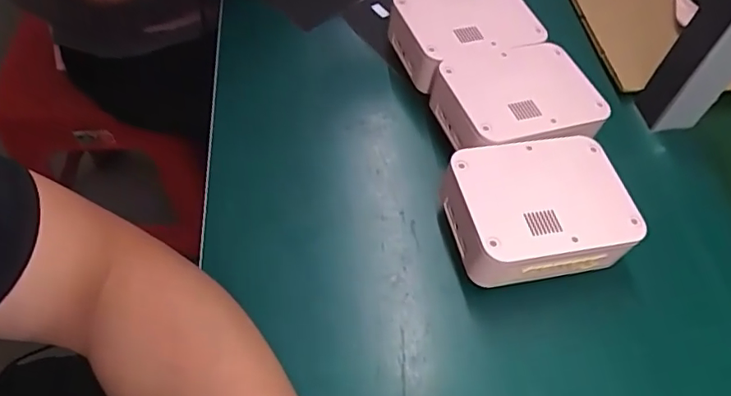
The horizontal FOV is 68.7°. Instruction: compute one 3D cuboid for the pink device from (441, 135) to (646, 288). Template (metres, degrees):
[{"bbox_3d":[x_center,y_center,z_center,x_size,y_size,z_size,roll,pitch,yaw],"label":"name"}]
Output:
[{"bbox_3d":[0.131,0.006,0.403,0.132,0.041,0.101,-9,57,-9],"label":"pink device"}]

